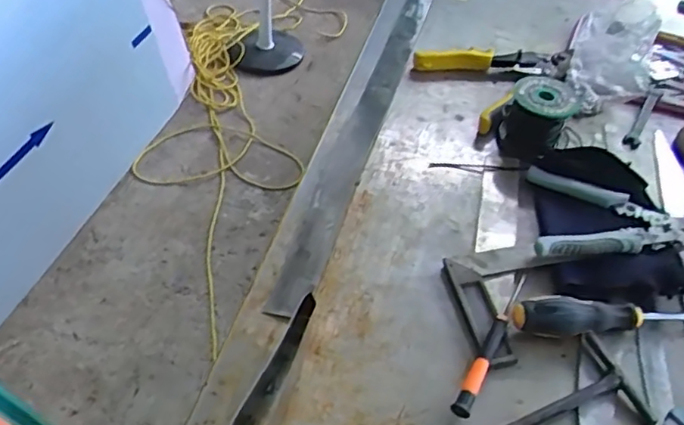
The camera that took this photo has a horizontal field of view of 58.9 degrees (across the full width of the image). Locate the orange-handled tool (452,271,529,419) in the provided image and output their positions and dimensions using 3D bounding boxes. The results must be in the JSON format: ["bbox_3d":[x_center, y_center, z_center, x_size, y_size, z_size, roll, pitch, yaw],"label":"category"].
[{"bbox_3d":[0.125,0.104,0.499,0.013,0.018,0.148,25,50,18],"label":"orange-handled tool"}]

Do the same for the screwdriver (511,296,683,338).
[{"bbox_3d":[0.242,0.087,0.511,0.199,0.030,0.022,1,47,-4],"label":"screwdriver"}]

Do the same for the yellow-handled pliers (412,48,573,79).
[{"bbox_3d":[0.196,-0.198,0.796,0.198,0.025,0.047,1,47,-4],"label":"yellow-handled pliers"}]

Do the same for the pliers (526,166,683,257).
[{"bbox_3d":[0.287,0.010,0.596,0.193,0.020,0.121,9,47,5],"label":"pliers"}]

